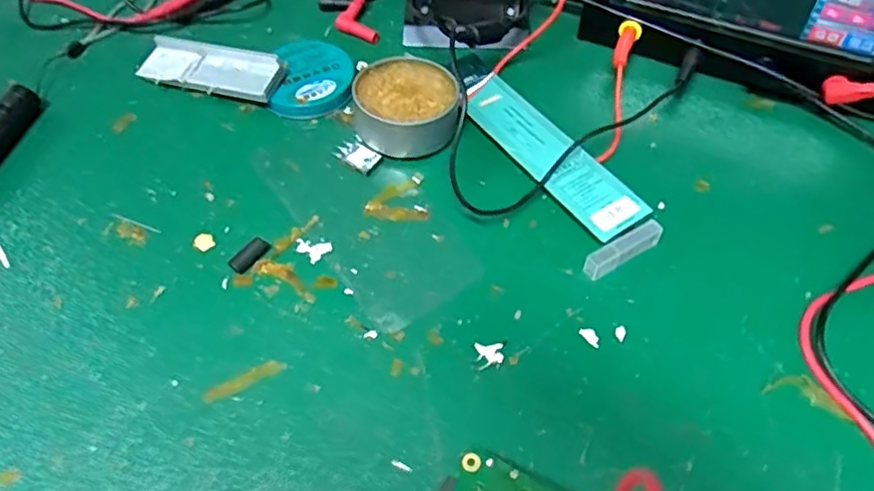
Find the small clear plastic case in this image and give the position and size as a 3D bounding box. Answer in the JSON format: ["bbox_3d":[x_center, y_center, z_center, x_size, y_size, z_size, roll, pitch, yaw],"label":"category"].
[{"bbox_3d":[0.102,0.002,0.348,0.048,0.013,0.010,-27,59,-17],"label":"small clear plastic case"}]

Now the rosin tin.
[{"bbox_3d":[-0.019,-0.086,0.399,0.064,0.028,0.067,0,55,0],"label":"rosin tin"}]

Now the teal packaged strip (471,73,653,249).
[{"bbox_3d":[0.068,-0.056,0.388,0.043,0.012,0.137,-32,61,-20],"label":"teal packaged strip"}]

